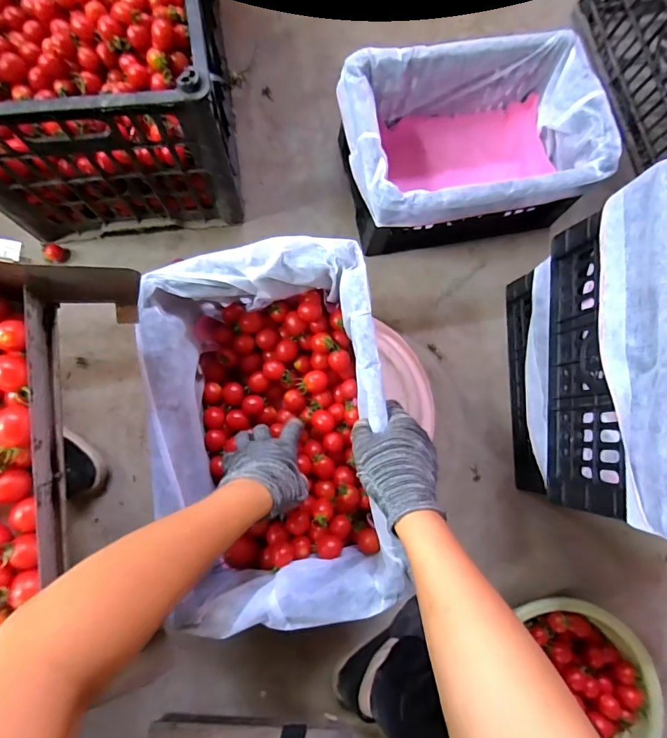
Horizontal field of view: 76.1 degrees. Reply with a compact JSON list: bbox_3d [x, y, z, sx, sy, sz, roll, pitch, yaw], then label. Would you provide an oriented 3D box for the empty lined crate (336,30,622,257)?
[{"bbox_3d":[0.205,-0.352,0.690,0.369,0.175,0.236,-10,83,-5],"label":"empty lined crate"}]

